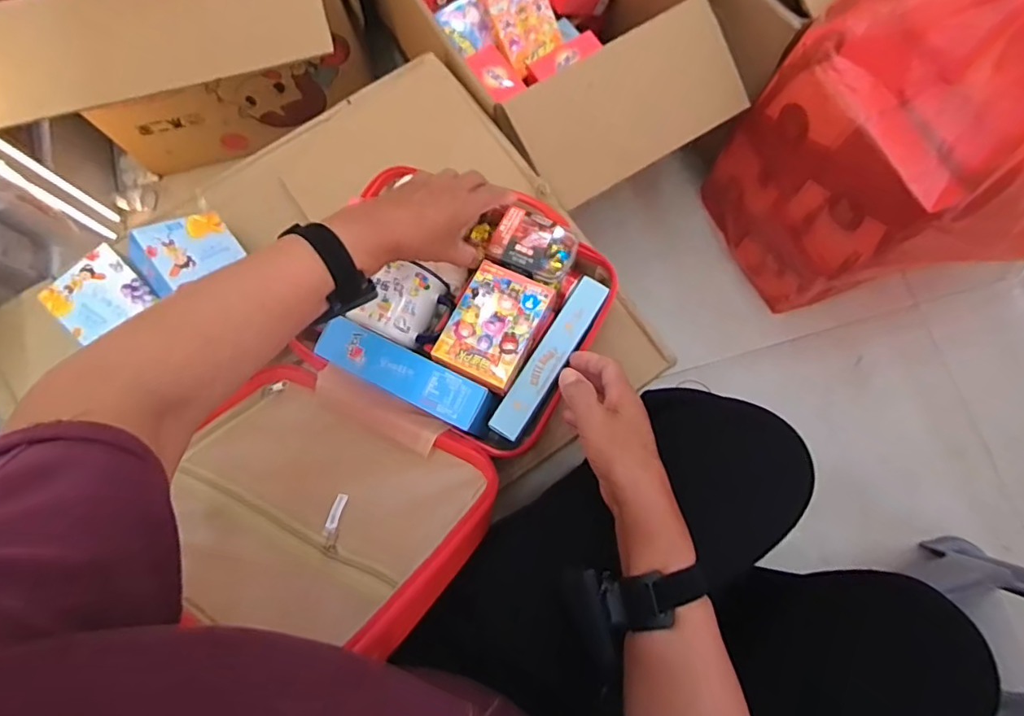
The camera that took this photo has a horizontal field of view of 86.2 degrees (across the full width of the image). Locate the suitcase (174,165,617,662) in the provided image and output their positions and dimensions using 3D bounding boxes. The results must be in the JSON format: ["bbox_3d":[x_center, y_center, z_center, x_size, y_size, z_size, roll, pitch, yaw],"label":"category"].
[{"bbox_3d":[-0.107,0.019,0.511,0.270,0.145,0.435,33,79,9],"label":"suitcase"}]

